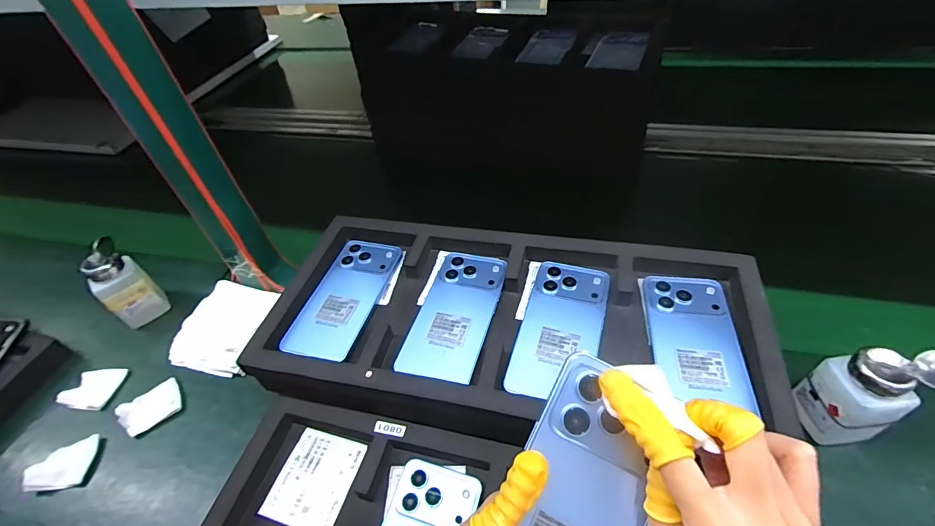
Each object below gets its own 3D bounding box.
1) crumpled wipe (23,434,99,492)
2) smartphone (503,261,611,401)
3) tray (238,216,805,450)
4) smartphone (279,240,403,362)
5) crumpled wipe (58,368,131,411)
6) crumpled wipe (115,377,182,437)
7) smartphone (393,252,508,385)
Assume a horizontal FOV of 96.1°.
[{"bbox_3d":[-0.414,0.203,0.429,0.046,0.024,0.047,-14,46,-7],"label":"crumpled wipe"},{"bbox_3d":[0.093,0.062,0.417,0.075,0.008,0.159,11,48,17],"label":"smartphone"},{"bbox_3d":[0.039,0.065,0.432,0.480,0.054,0.255,7,47,13],"label":"tray"},{"bbox_3d":[-0.135,0.036,0.470,0.074,0.010,0.160,9,48,15],"label":"smartphone"},{"bbox_3d":[-0.437,0.145,0.493,0.045,0.016,0.052,7,47,14],"label":"crumpled wipe"},{"bbox_3d":[-0.354,0.160,0.471,0.057,0.019,0.046,-35,52,-25],"label":"crumpled wipe"},{"bbox_3d":[-0.012,0.050,0.441,0.077,0.007,0.158,10,48,16],"label":"smartphone"}]

